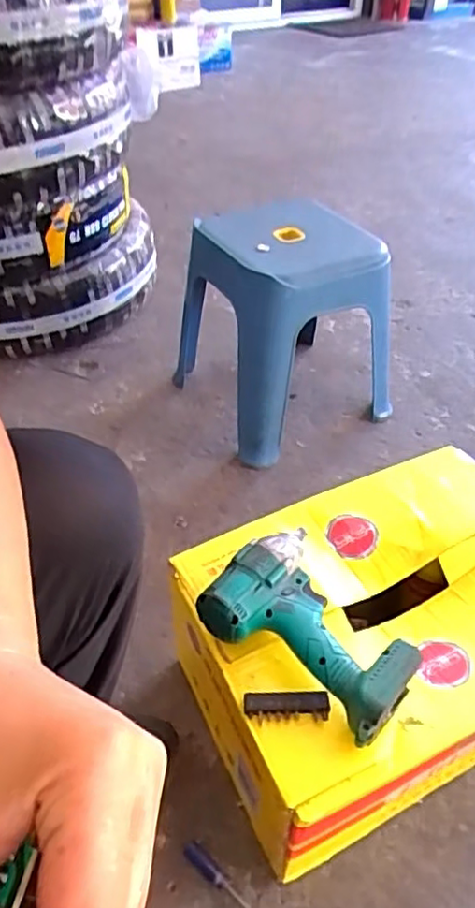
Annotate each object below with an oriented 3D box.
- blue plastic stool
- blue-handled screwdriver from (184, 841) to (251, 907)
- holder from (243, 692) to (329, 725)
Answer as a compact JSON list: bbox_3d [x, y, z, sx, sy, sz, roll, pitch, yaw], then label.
[{"bbox_3d":[0.070,-0.226,1.094,0.288,0.326,0.309,-23,47,-22],"label":"blue plastic stool"},{"bbox_3d":[-0.004,0.429,0.615,0.124,0.016,0.016,30,51,29],"label":"blue-handled screwdriver"},{"bbox_3d":[0.042,0.218,0.544,0.072,0.012,0.021,1,42,0],"label":"holder"}]

